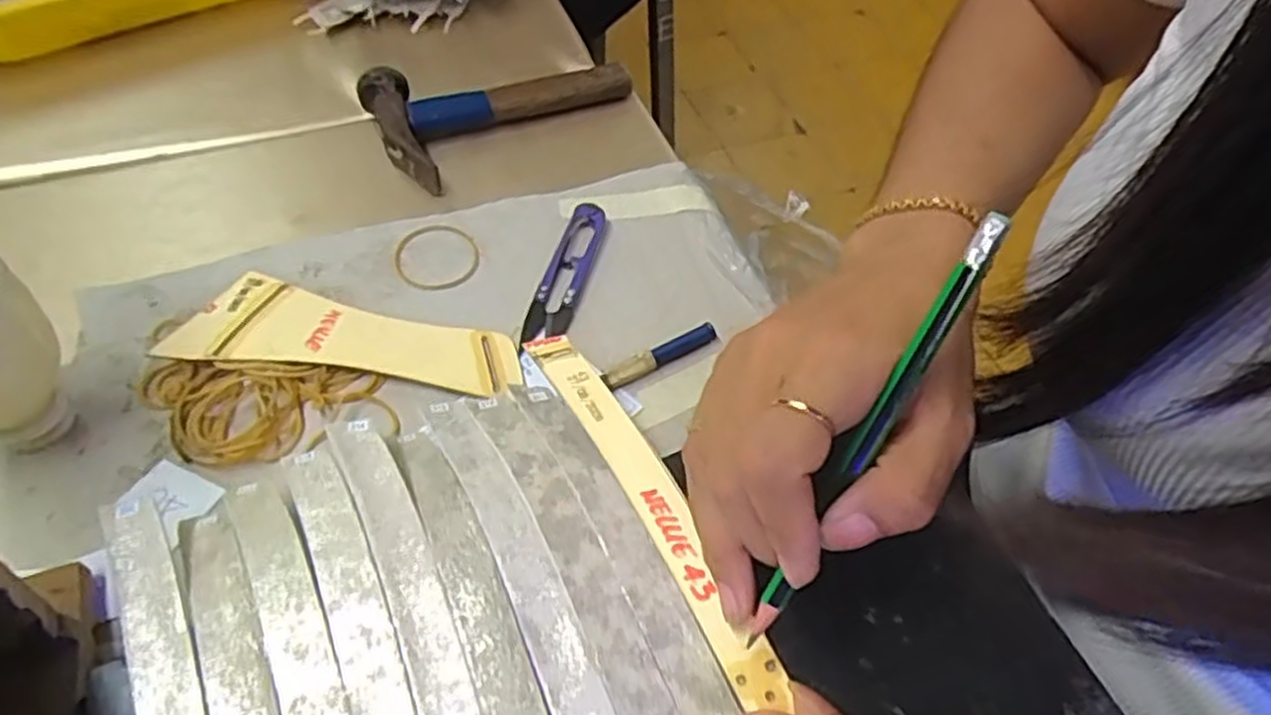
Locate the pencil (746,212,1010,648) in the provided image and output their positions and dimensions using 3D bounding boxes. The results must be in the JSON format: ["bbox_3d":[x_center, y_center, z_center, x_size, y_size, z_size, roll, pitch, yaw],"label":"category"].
[{"bbox_3d":[0.066,0.026,0.231,0.011,0.143,0.006,31,14,16],"label":"pencil"}]

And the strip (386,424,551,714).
[{"bbox_3d":[-0.054,0.091,0.273,0.021,0.029,0.183,-18,58,-18],"label":"strip"}]

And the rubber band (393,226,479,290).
[{"bbox_3d":[-0.105,-0.054,0.417,0.044,0.004,0.045,3,54,-4],"label":"rubber band"}]

